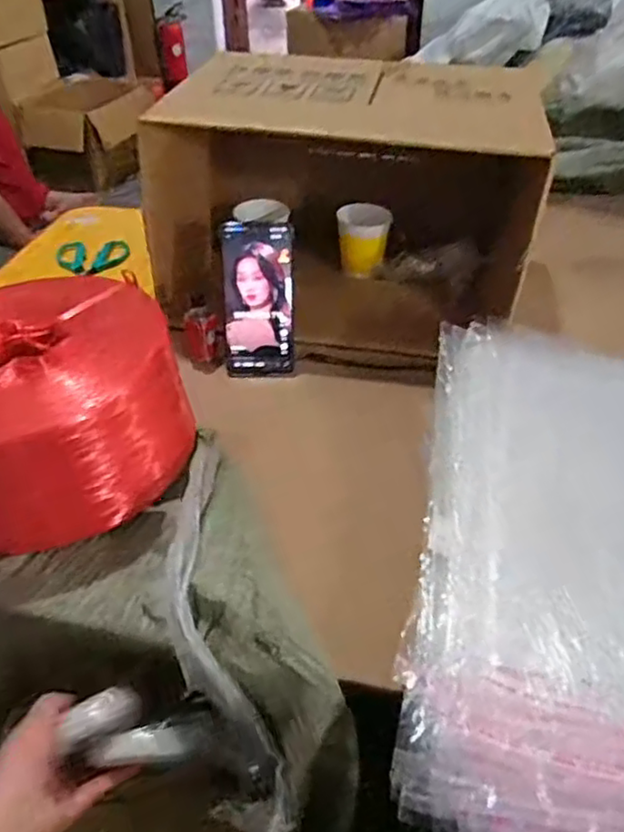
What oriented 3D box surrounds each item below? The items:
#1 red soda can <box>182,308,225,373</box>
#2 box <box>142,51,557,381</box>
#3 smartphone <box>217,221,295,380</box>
[{"bbox_3d":[-0.121,-0.088,0.741,0.034,0.065,0.034,0,41,0],"label":"red soda can"},{"bbox_3d":[0.052,-0.247,0.784,0.379,0.257,0.278,6,41,7],"label":"box"},{"bbox_3d":[-0.058,-0.121,0.710,0.076,0.166,0.011,-1,21,-1],"label":"smartphone"}]

